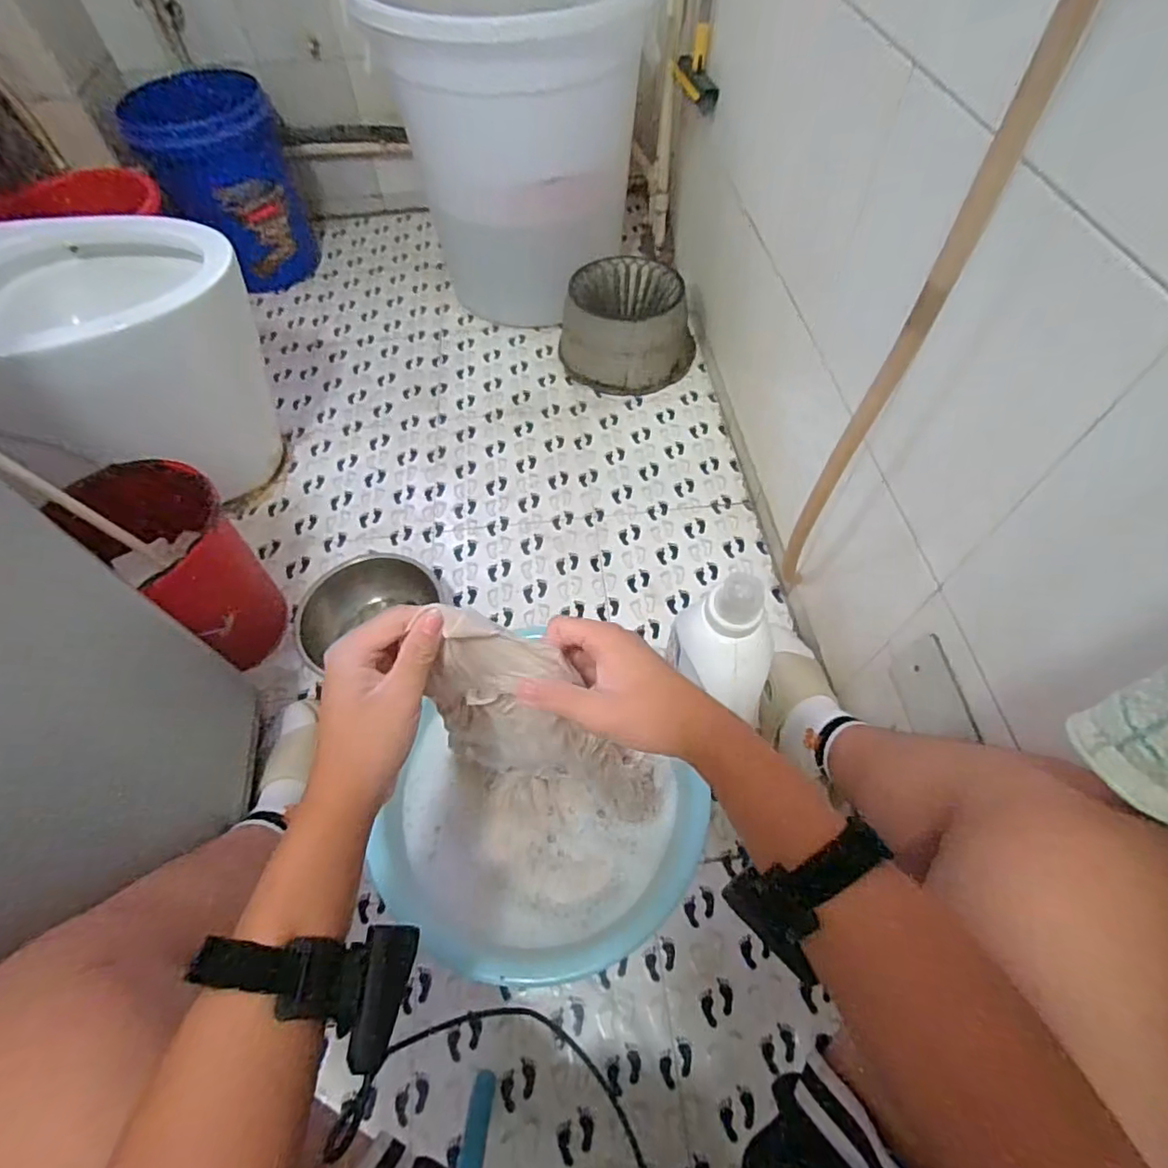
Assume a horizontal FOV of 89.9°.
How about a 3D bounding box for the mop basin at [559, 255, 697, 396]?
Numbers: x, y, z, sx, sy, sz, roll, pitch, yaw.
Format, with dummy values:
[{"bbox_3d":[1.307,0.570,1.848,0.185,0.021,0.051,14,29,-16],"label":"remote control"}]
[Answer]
[{"bbox_3d":[0.097,-0.554,1.272,0.294,0.168,0.252,7,58,5],"label":"mop basin"}]

